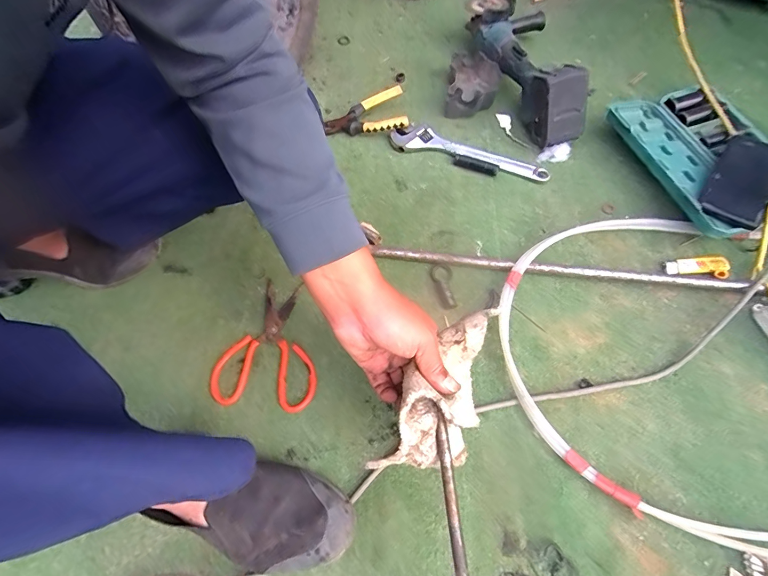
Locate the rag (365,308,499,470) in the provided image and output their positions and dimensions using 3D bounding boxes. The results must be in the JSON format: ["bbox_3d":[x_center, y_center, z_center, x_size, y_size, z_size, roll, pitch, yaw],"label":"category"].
[{"bbox_3d":[0.062,0.094,0.381,0.076,0.090,0.187,21,68,13],"label":"rag"}]

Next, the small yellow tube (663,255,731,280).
[{"bbox_3d":[0.449,-0.030,0.565,0.074,0.011,0.034,1,63,23],"label":"small yellow tube"}]

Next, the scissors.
[{"bbox_3d":[-0.159,0.077,0.557,0.146,0.010,0.179,5,65,6],"label":"scissors"}]

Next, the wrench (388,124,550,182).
[{"bbox_3d":[0.146,-0.244,0.706,0.287,0.018,0.062,23,68,14],"label":"wrench"}]

